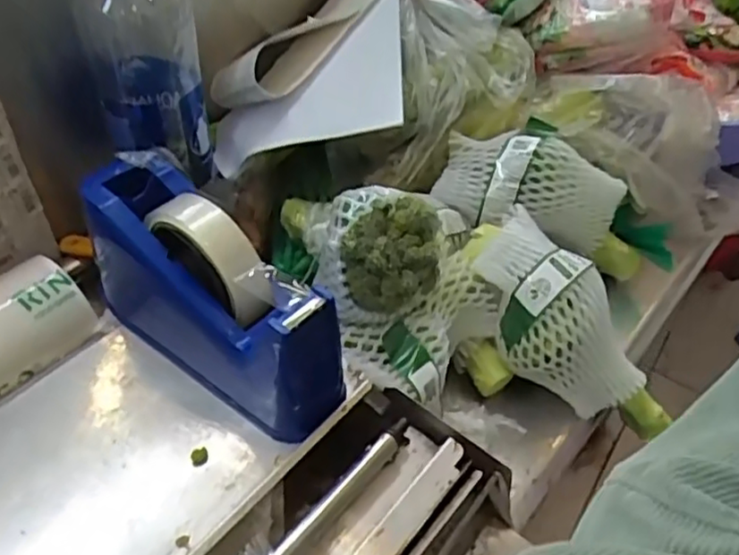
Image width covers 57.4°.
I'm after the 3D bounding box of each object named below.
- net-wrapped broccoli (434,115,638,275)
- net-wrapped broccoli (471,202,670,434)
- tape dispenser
[{"bbox_3d":[0.178,-0.075,0.642,0.209,0.078,0.099,23,44,-13],"label":"net-wrapped broccoli"},{"bbox_3d":[0.171,0.053,0.563,0.218,0.074,0.084,53,53,-10],"label":"net-wrapped broccoli"},{"bbox_3d":[-0.108,0.009,0.450,0.197,0.114,0.065,34,53,26],"label":"tape dispenser"}]

